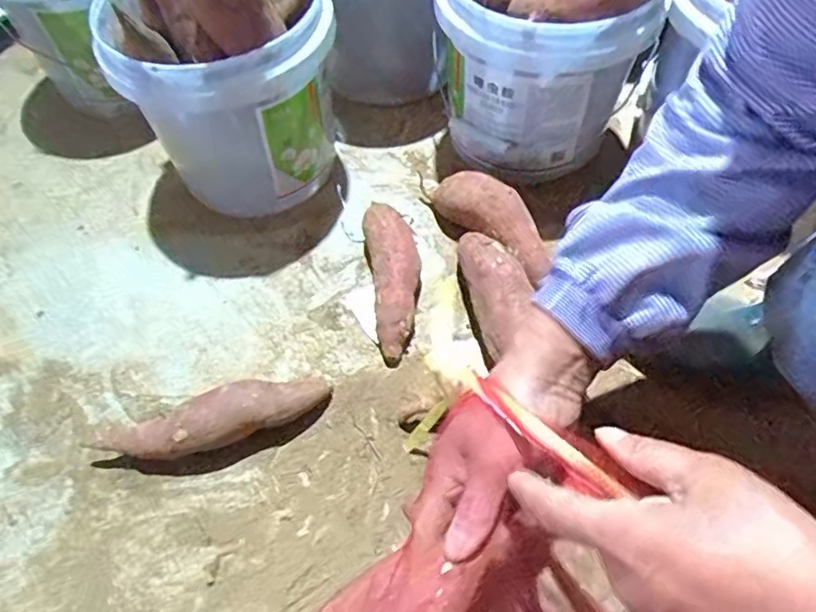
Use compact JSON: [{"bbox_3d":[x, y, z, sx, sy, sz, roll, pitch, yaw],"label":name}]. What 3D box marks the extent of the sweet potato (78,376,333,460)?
[{"bbox_3d":[-0.166,0.093,0.481,0.200,0.047,0.049,-14,57,-5],"label":"sweet potato"}]

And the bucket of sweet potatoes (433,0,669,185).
[{"bbox_3d":[0.133,-0.268,0.571,0.192,0.196,0.196,-2,57,3],"label":"bucket of sweet potatoes"}]

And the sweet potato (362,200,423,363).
[{"bbox_3d":[-0.012,-0.029,0.558,0.047,0.042,0.156,-9,56,-2],"label":"sweet potato"}]

